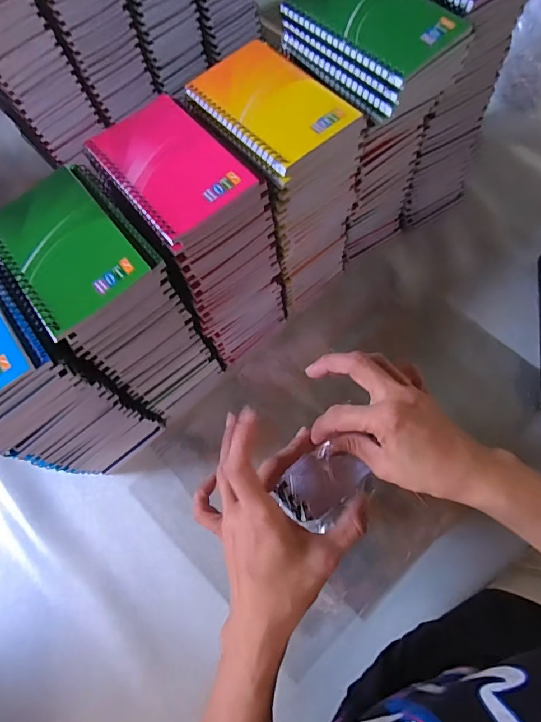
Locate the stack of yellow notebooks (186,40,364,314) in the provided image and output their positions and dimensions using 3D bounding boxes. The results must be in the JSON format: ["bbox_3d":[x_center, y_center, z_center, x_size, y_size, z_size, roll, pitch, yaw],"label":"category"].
[{"bbox_3d":[0.009,-0.173,0.455,0.092,0.222,0.135,-36,71,-8],"label":"stack of yellow notebooks"}]

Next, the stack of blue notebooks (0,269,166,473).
[{"bbox_3d":[-0.211,0.021,0.412,0.102,0.237,0.137,-43,72,-10],"label":"stack of blue notebooks"}]

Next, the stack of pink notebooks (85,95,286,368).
[{"bbox_3d":[-0.068,-0.110,0.438,0.095,0.215,0.147,-40,72,-10],"label":"stack of pink notebooks"}]

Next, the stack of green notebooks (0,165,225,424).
[{"bbox_3d":[-0.140,-0.046,0.427,0.100,0.227,0.137,-42,72,-10],"label":"stack of green notebooks"}]

